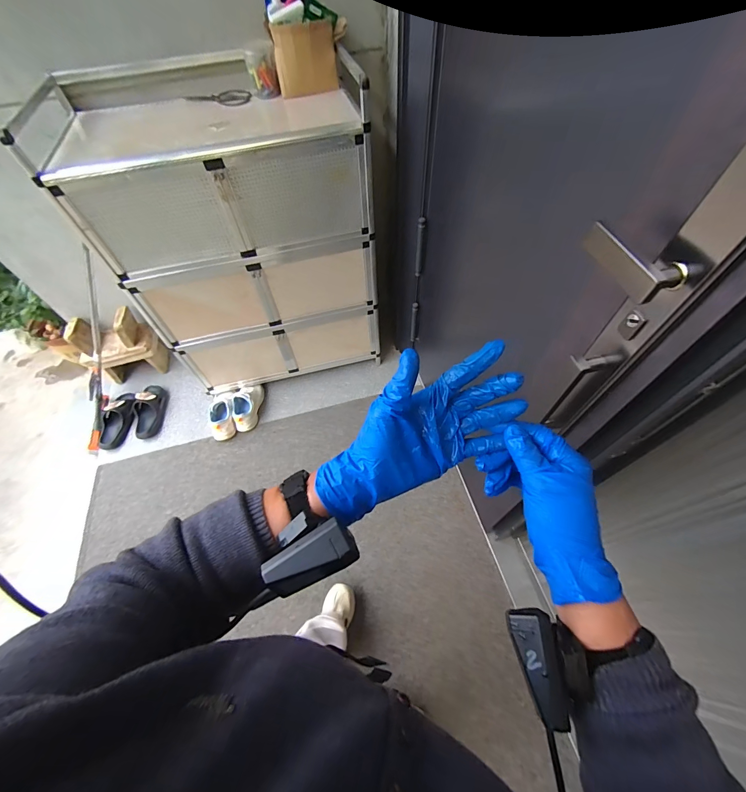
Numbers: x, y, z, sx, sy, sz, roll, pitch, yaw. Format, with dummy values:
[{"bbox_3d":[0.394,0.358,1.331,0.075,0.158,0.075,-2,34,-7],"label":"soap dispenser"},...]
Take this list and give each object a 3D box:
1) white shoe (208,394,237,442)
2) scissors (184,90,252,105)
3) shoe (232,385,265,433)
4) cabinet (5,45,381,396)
[{"bbox_3d":[-0.676,0.084,1.551,0.110,0.093,0.230,-13,58,-5],"label":"white shoe"},{"bbox_3d":[-0.486,-0.930,1.069,0.224,0.020,0.090,8,58,8],"label":"scissors"},{"bbox_3d":[-0.572,0.046,1.565,0.107,0.091,0.233,-1,57,2],"label":"shoe"},{"bbox_3d":[-0.464,-0.545,1.319,0.895,0.960,0.471,-10,57,-3],"label":"cabinet"}]

